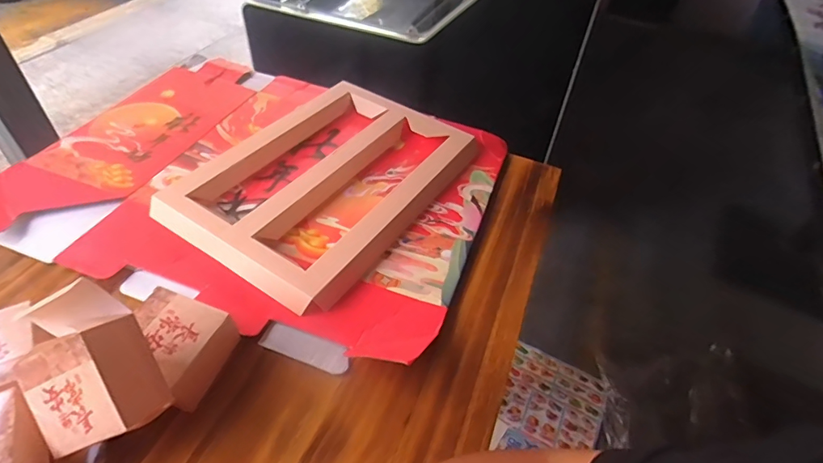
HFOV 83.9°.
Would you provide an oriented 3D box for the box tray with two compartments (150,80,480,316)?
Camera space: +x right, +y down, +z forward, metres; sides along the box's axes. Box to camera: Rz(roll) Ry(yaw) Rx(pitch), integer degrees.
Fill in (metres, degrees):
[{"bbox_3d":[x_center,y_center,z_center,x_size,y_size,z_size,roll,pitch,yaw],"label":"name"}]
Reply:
[{"bbox_3d":[-0.119,-0.088,0.651,0.292,0.043,0.391,29,50,19],"label":"box tray with two compartments"}]

